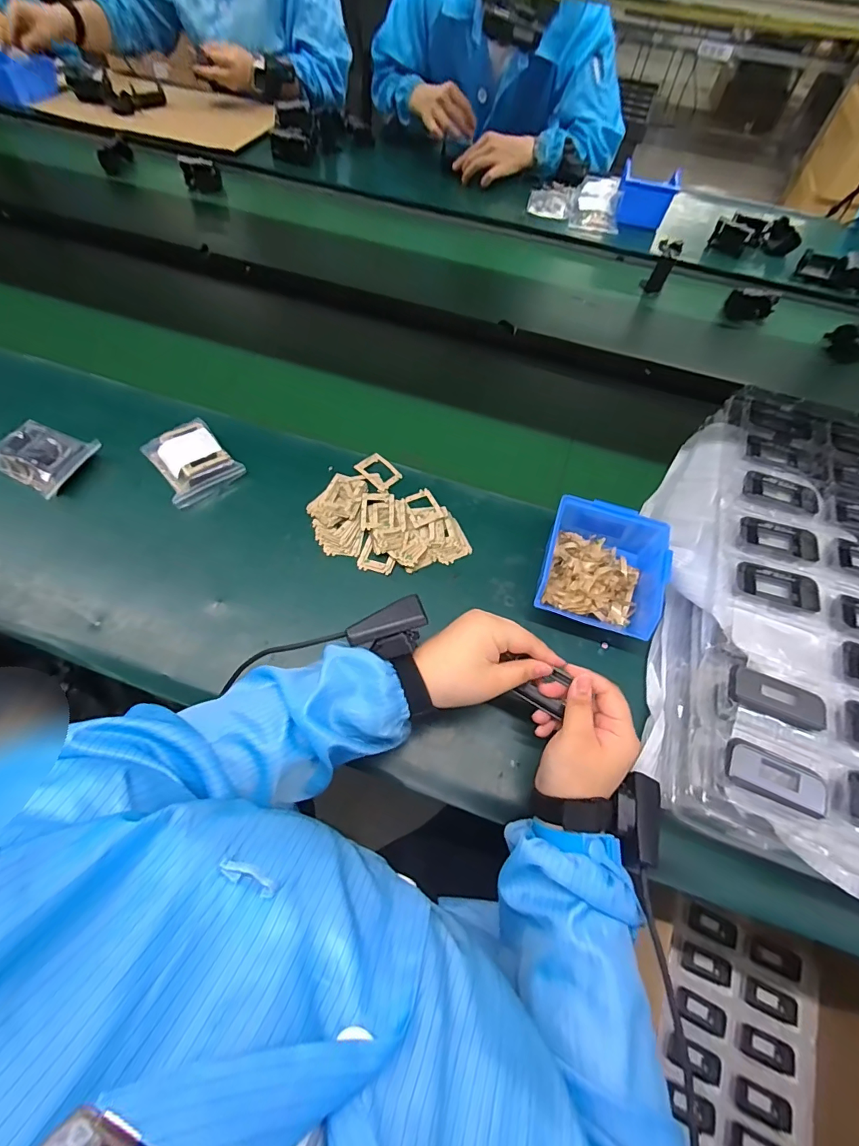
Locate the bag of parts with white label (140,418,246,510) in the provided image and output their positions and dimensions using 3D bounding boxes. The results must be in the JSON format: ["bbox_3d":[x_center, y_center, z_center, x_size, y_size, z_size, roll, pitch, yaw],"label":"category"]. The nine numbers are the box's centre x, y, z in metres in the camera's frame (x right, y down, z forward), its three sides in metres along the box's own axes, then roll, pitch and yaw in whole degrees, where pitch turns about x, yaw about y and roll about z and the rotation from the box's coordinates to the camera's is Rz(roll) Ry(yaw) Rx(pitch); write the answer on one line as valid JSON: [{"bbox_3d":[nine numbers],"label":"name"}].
[{"bbox_3d":[-0.298,-0.142,0.572,0.089,0.034,0.105,-33,68,-19],"label":"bag of parts with white label"}]

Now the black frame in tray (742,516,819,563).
[{"bbox_3d":[0.358,-0.035,0.466,0.076,0.011,0.041,10,62,2],"label":"black frame in tray"}]

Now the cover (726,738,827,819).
[{"bbox_3d":[0.274,0.161,0.359,0.075,0.008,0.036,22,63,9],"label":"cover"}]

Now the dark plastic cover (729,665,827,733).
[{"bbox_3d":[0.298,0.106,0.390,0.076,0.006,0.035,21,63,8],"label":"dark plastic cover"}]

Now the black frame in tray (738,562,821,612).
[{"bbox_3d":[0.338,0.010,0.443,0.076,0.007,0.037,17,62,6],"label":"black frame in tray"}]

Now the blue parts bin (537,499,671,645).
[{"bbox_3d":[0.188,-0.005,0.505,0.123,0.072,0.131,19,62,7],"label":"blue parts bin"}]

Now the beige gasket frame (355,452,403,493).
[{"bbox_3d":[-0.066,-0.132,0.588,0.054,0.004,0.040,40,67,17],"label":"beige gasket frame"}]

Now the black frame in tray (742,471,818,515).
[{"bbox_3d":[0.386,-0.090,0.500,0.076,0.007,0.036,20,63,8],"label":"black frame in tray"}]

